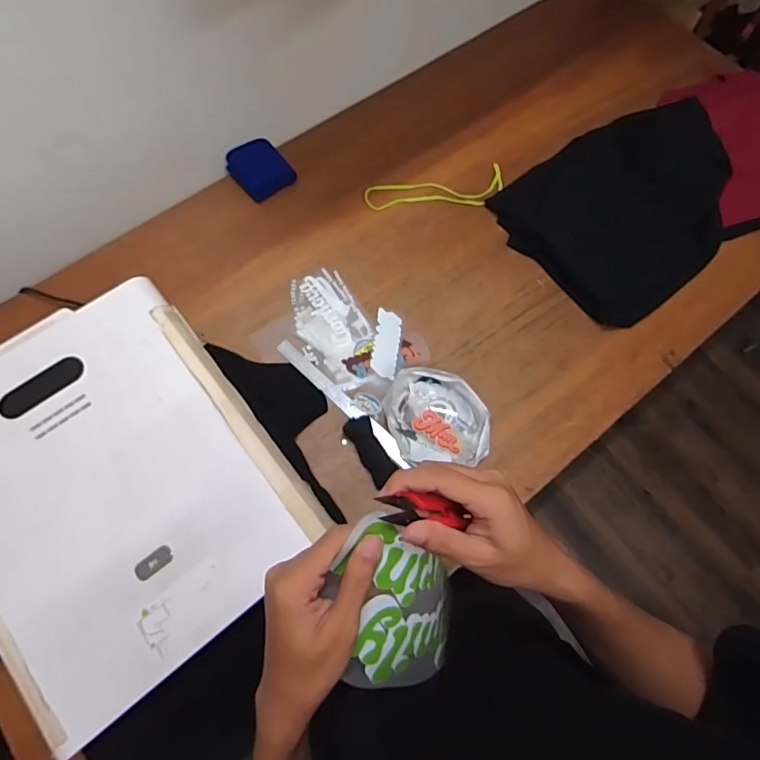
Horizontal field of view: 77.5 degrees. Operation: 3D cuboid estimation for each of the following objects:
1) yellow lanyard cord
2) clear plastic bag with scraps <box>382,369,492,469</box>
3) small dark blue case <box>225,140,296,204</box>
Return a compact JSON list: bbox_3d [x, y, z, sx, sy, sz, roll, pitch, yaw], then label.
[{"bbox_3d":[0.120,-0.407,1.028,0.302,0.015,0.095,-10,68,-7],"label":"yellow lanyard cord"},{"bbox_3d":[0.100,0.065,0.839,0.178,0.045,0.163,1,67,-3],"label":"clear plastic bag with scraps"},{"bbox_3d":[-0.250,-0.450,0.999,0.115,0.072,0.099,-35,74,-15],"label":"small dark blue case"}]

